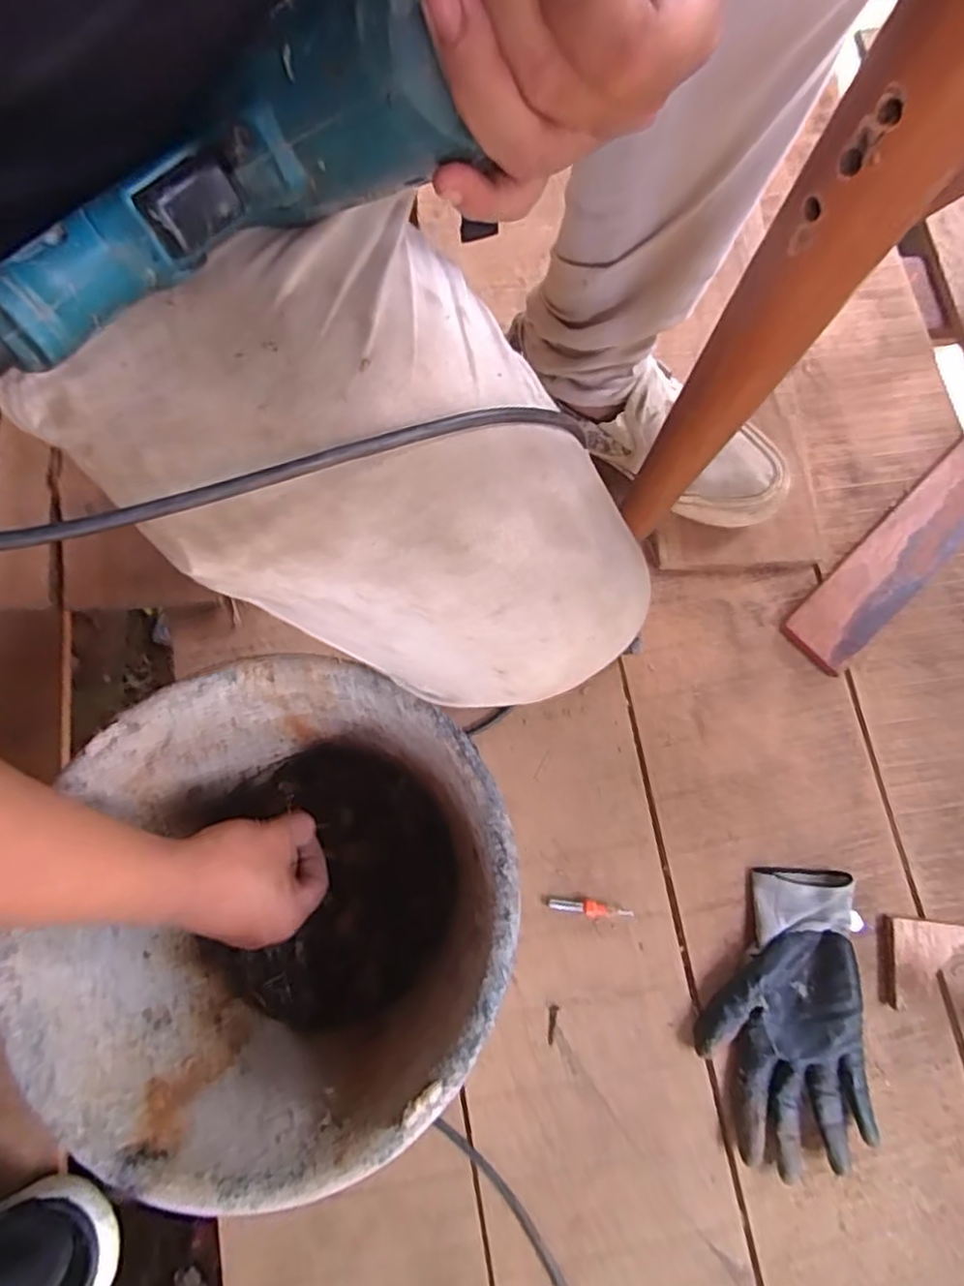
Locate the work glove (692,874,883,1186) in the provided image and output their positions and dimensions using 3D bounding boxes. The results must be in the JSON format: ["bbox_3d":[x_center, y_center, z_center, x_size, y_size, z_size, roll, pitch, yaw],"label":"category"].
[{"bbox_3d":[0.233,0.284,0.525,0.123,0.022,0.204,3,76,2],"label":"work glove"}]

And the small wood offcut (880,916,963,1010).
[{"bbox_3d":[0.354,0.257,0.543,0.067,0.011,0.067,7,76,3],"label":"small wood offcut"}]

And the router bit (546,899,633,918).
[{"bbox_3d":[0.087,0.214,0.545,0.066,0.009,0.013,12,76,4],"label":"router bit"}]

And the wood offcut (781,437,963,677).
[{"bbox_3d":[0.493,-0.182,0.645,0.564,0.024,0.066,-43,79,-9],"label":"wood offcut"}]

